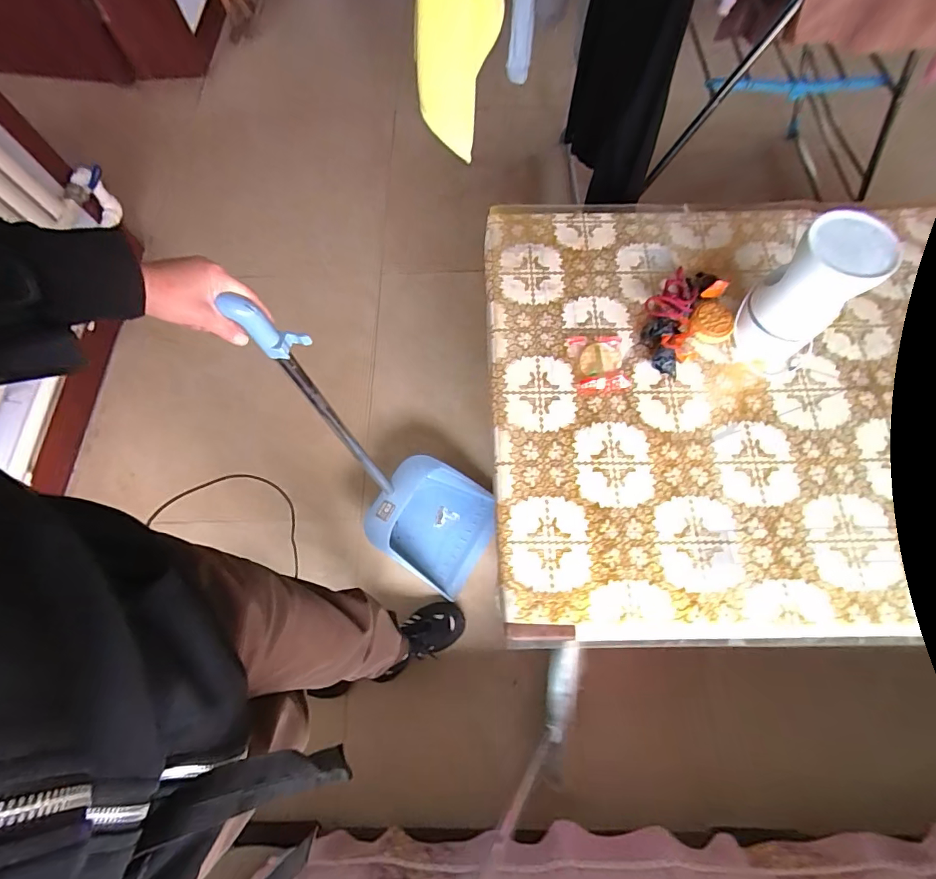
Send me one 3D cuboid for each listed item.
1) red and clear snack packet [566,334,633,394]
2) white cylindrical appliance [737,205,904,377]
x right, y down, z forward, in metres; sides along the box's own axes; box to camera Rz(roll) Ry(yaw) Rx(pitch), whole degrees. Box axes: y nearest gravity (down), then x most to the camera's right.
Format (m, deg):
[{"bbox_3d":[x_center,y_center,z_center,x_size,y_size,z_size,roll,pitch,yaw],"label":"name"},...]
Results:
[{"bbox_3d":[0.228,-0.136,0.794,0.091,0.016,0.113,-7,70,0],"label":"red and clear snack packet"},{"bbox_3d":[0.529,-0.219,0.710,0.128,0.222,0.128,-1,70,2],"label":"white cylindrical appliance"}]

